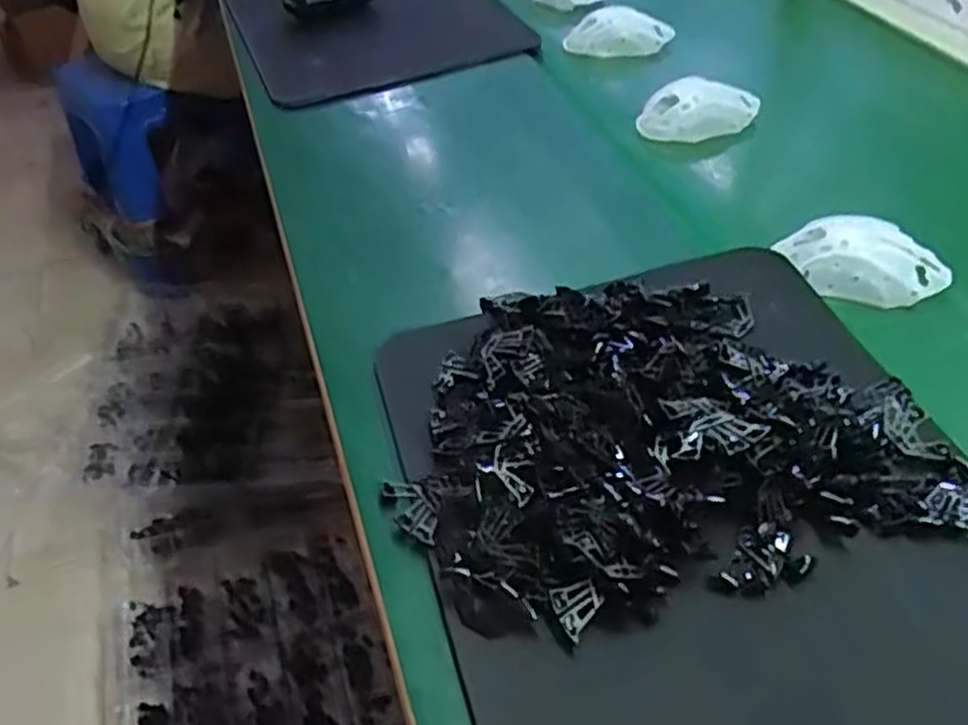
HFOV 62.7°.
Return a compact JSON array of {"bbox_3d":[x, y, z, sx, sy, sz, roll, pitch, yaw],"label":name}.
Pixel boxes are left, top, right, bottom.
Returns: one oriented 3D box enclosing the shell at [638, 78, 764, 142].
[{"bbox_3d":[0.203,-0.241,0.754,0.111,0.034,0.069,-13,46,-8],"label":"shell"}]

